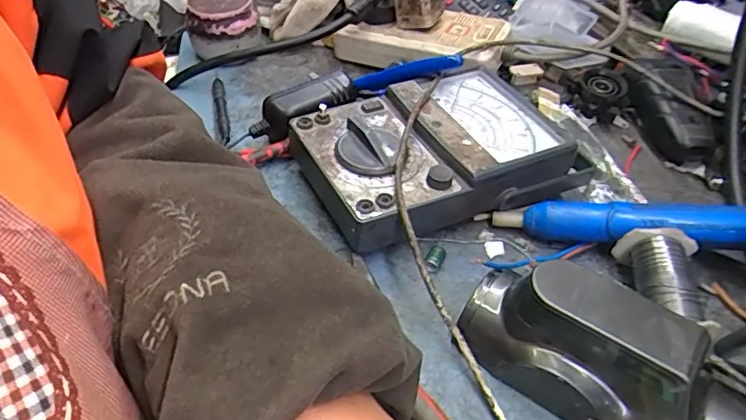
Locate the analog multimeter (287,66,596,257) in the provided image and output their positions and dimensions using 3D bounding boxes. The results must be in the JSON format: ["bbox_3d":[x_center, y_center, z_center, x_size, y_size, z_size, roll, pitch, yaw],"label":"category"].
[{"bbox_3d":[0.041,-0.039,0.392,0.184,0.049,0.124,-21,49,-24],"label":"analog multimeter"}]

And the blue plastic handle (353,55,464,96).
[{"bbox_3d":[0.026,-0.102,0.427,0.092,0.013,0.019,-6,34,35],"label":"blue plastic handle"}]

